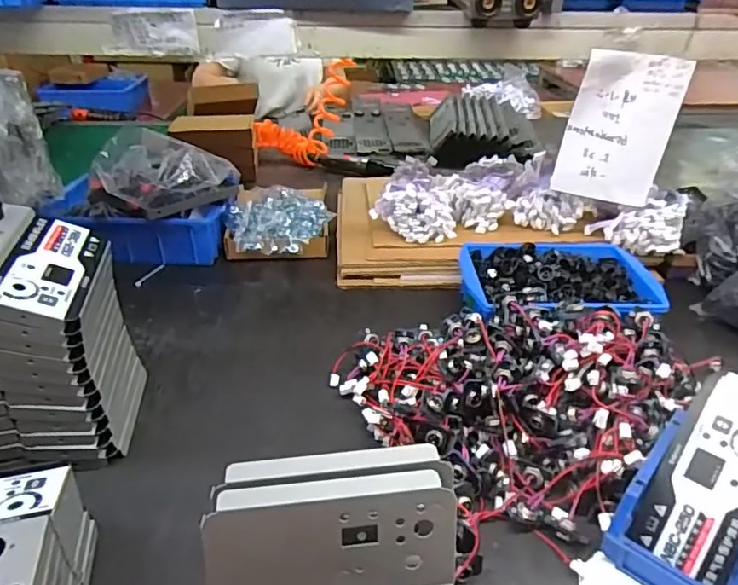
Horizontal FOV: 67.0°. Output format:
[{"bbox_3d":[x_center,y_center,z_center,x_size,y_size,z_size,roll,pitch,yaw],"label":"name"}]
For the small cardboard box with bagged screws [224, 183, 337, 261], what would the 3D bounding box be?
[{"bbox_3d":[-0.154,-0.125,0.970,0.171,0.087,0.157,0,31,-1],"label":"small cardboard box with bagged screws"}]

